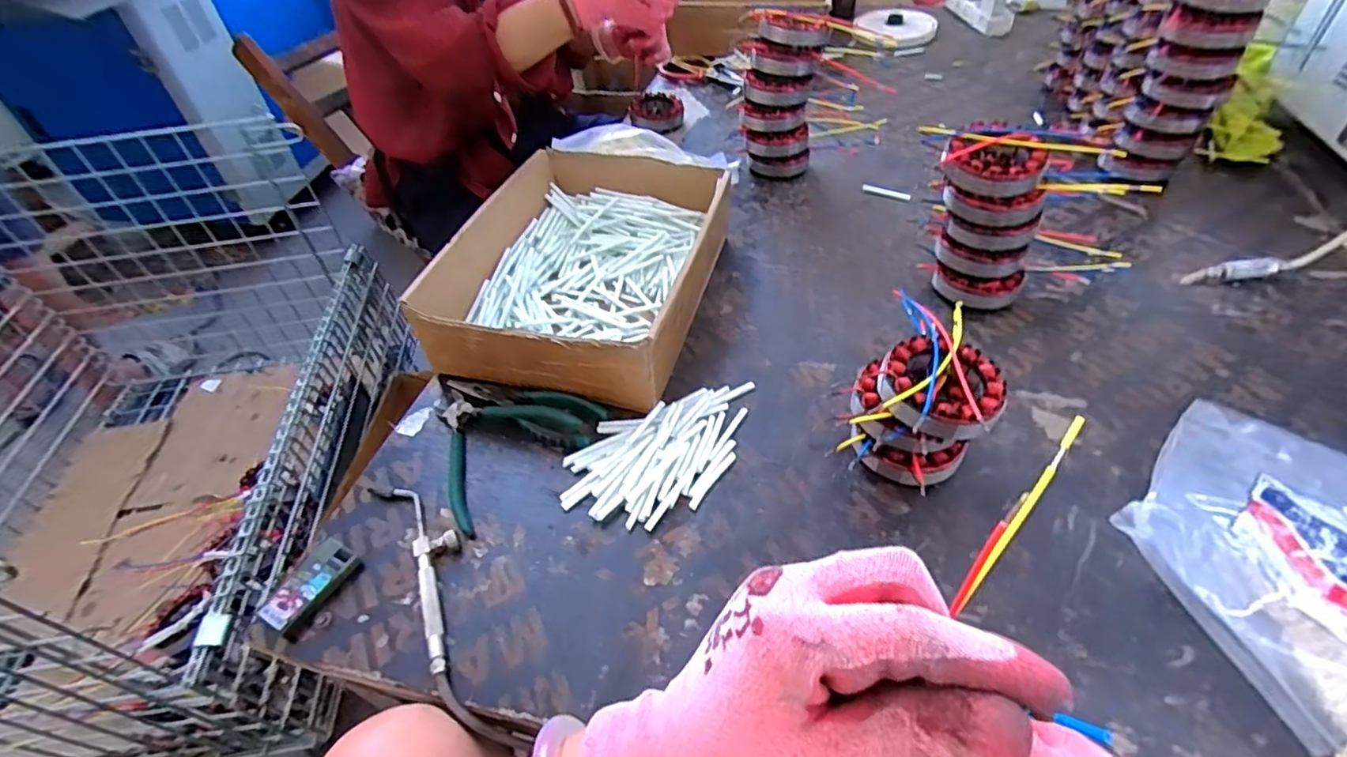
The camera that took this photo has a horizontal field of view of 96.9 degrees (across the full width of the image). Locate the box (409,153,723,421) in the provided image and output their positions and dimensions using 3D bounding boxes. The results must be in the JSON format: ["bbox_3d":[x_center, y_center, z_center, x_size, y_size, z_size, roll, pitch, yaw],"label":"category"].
[{"bbox_3d":[-0.083,-0.125,0.641,0.241,0.095,0.335,10,48,14],"label":"box"}]

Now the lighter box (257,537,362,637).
[{"bbox_3d":[-0.269,0.153,0.442,0.032,0.018,0.067,21,52,23],"label":"lighter box"}]

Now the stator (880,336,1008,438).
[{"bbox_3d":[0.199,0.006,0.445,0.090,0.031,0.088,-3,47,3],"label":"stator"}]

